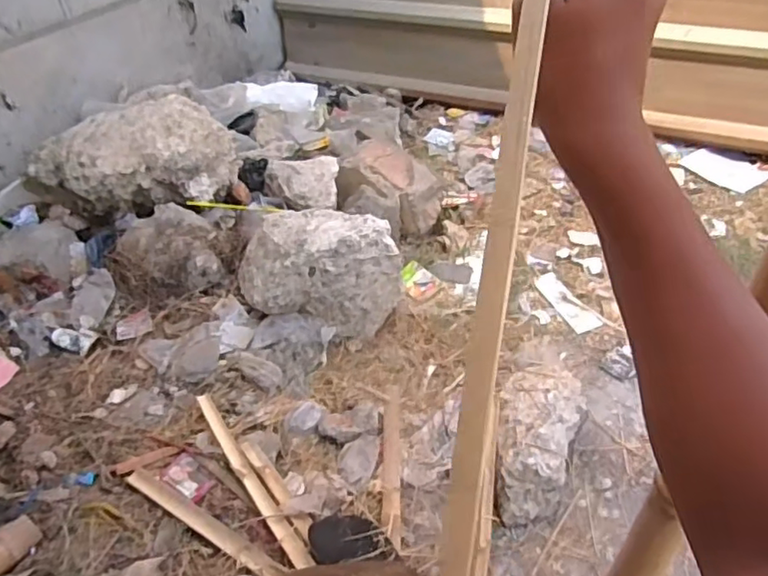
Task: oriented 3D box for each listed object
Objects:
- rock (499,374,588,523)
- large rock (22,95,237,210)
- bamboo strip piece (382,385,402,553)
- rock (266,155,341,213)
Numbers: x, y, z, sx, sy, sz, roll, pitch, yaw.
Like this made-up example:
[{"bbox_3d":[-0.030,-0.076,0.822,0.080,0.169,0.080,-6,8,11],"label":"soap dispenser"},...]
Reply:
[{"bbox_3d":[0.266,0.254,1.061,0.121,0.095,0.296,4,40,10],"label":"rock"},{"bbox_3d":[-0.599,-0.313,1.430,0.465,0.168,0.217,-10,40,-7],"label":"large rock"},{"bbox_3d":[0.014,0.302,1.063,0.033,0.014,0.335,6,38,-4],"label":"bamboo strip piece"},{"bbox_3d":[-0.217,-0.264,1.541,0.194,0.092,0.142,-1,40,3],"label":"rock"}]

